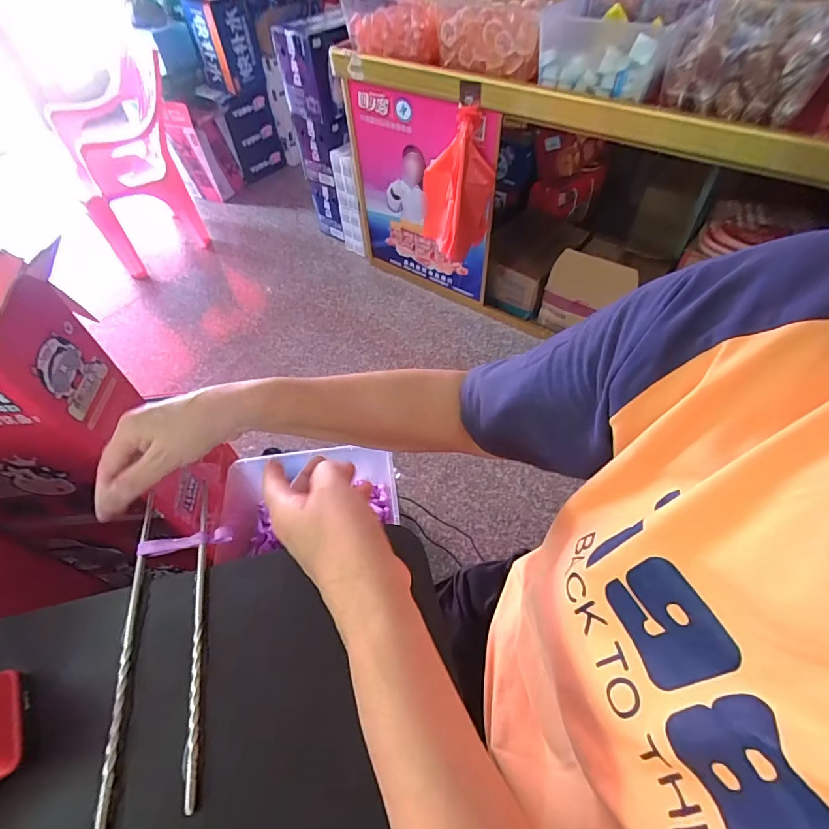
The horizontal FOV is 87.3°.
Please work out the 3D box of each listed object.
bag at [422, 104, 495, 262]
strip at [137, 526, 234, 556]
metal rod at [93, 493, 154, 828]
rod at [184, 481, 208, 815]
[{"bbox_3d":[0.137,-0.669,1.340,0.175,0.462,0.186,-14,73,-6],"label":"bag"},{"bbox_3d":[-0.183,0.102,0.348,0.071,0.005,0.013,-8,53,-8],"label":"strip"},{"bbox_3d":[-0.202,0.156,0.308,0.008,0.008,0.215,-12,53,-5],"label":"metal rod"},{"bbox_3d":[-0.155,0.144,0.313,0.007,0.005,0.214,-12,53,-7],"label":"rod"}]

